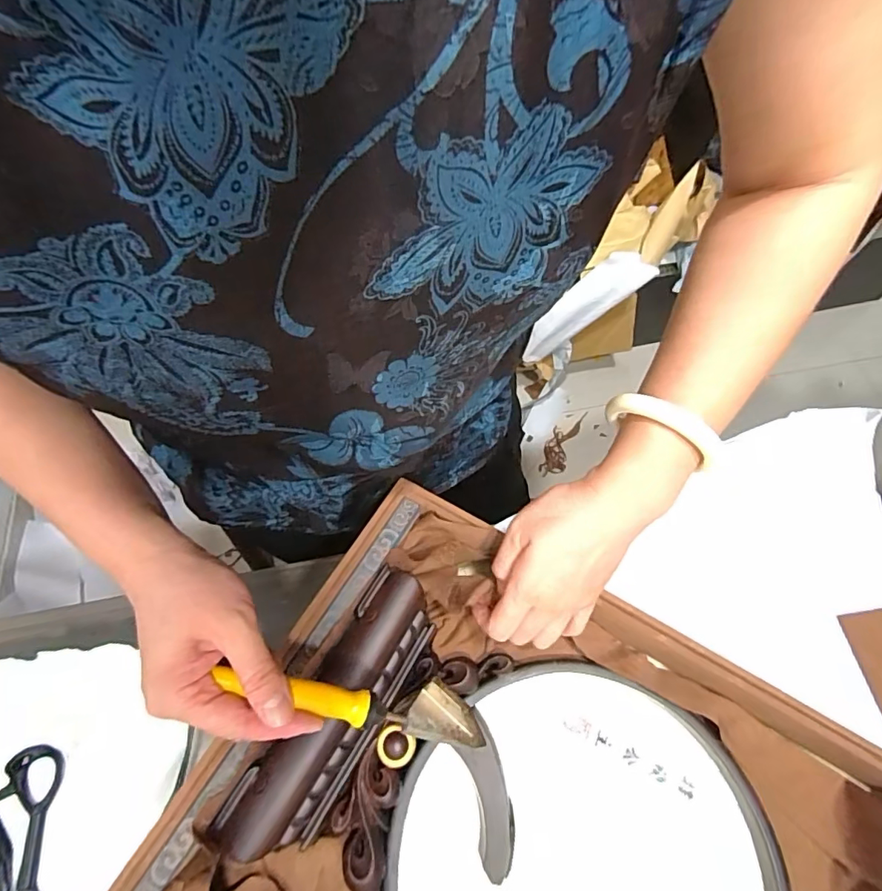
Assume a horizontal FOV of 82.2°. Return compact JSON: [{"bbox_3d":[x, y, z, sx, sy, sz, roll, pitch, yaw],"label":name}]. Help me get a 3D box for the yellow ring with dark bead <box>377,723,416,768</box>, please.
[{"bbox_3d":[-0.034,0.230,0.385,0.030,0.004,0.027,39,78,2],"label":"yellow ring with dark bead"}]

